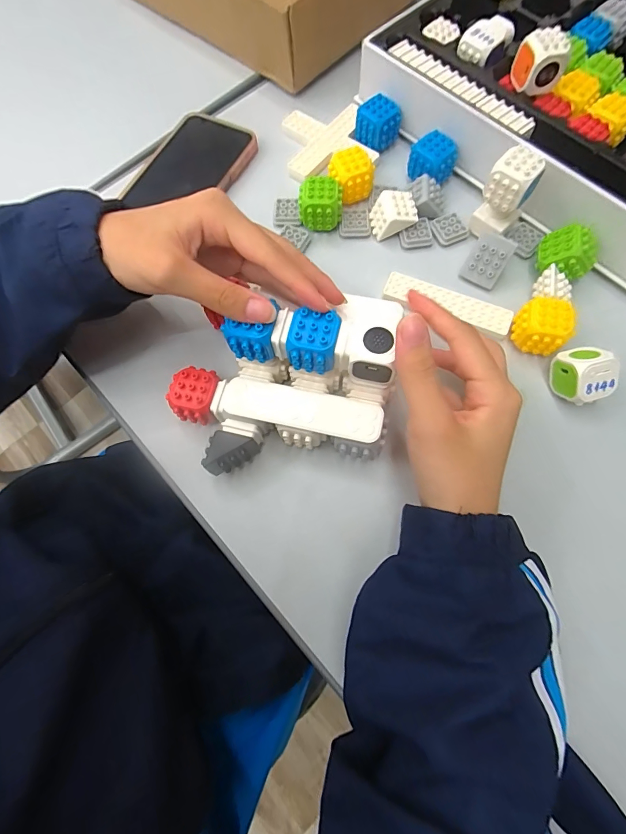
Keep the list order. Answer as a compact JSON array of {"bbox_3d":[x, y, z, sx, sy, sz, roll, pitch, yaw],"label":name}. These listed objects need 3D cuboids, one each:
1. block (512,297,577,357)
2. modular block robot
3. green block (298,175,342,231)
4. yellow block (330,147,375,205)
[{"bbox_3d":[0.171,-0.067,0.298,0.036,0.035,0.031,16,73,7],"label":"block"},{"bbox_3d":[-0.022,-0.019,0.262,0.144,0.080,0.088,-6,73,-1],"label":"modular block robot"},{"bbox_3d":[0.006,-0.184,0.340,0.036,0.032,0.029,-3,72,1],"label":"green block"},{"bbox_3d":[0.034,-0.213,0.347,0.035,0.033,0.028,-22,73,-5],"label":"yellow block"}]

